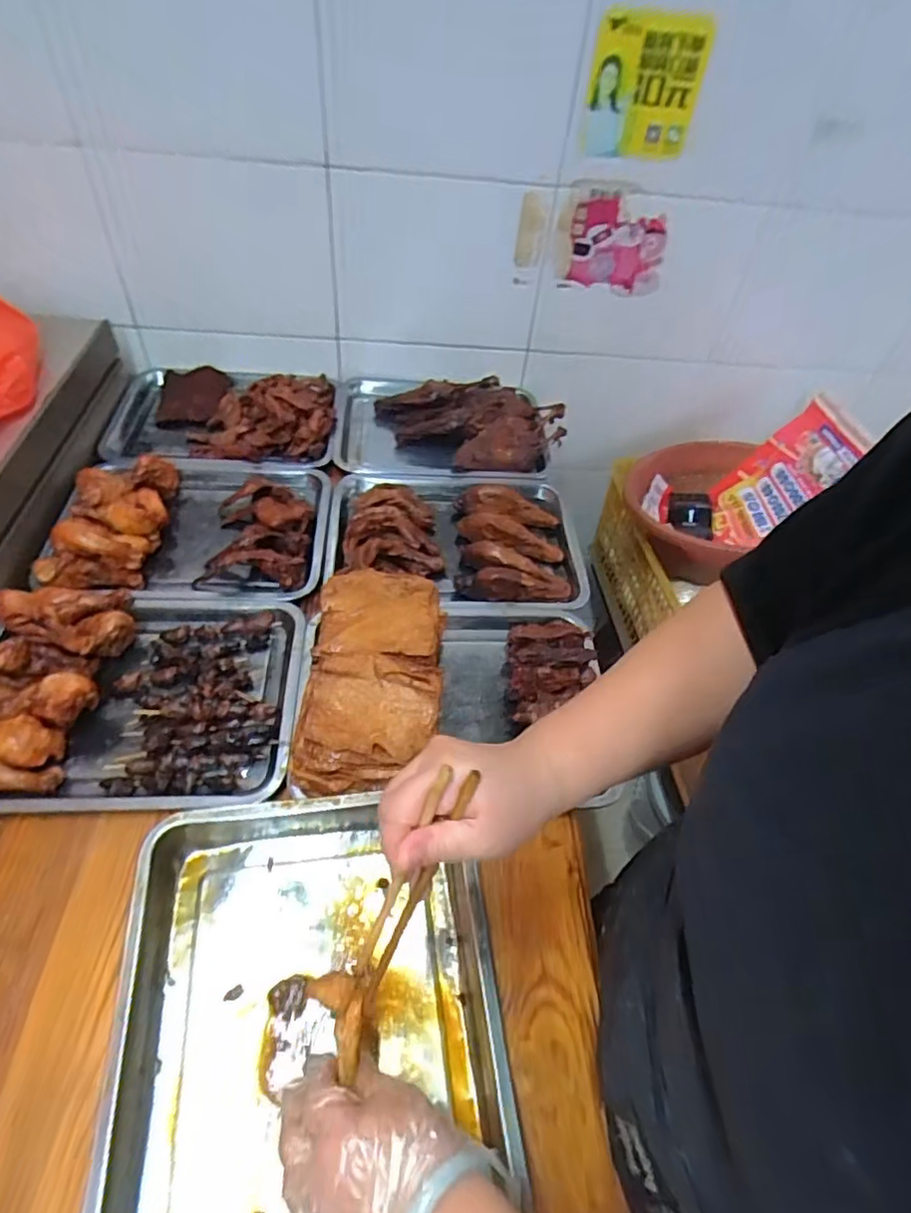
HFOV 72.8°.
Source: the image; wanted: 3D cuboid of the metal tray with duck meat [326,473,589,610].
[{"bbox_3d":[0.001,-0.102,0.858,0.341,0.059,0.259,0,51,-6],"label":"metal tray with duck meat"}]

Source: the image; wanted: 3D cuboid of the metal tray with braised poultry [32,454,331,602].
[{"bbox_3d":[-0.340,-0.113,0.831,0.327,0.081,0.266,4,50,-3],"label":"metal tray with braised poultry"}]

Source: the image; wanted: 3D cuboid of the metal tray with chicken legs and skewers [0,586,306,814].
[{"bbox_3d":[-0.343,0.084,0.658,0.333,0.076,0.259,1,50,-5],"label":"metal tray with chicken legs and skewers"}]

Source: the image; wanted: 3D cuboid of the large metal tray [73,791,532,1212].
[{"bbox_3d":[-0.111,0.352,0.480,0.298,0.059,0.390,-2,51,-8],"label":"large metal tray"}]

